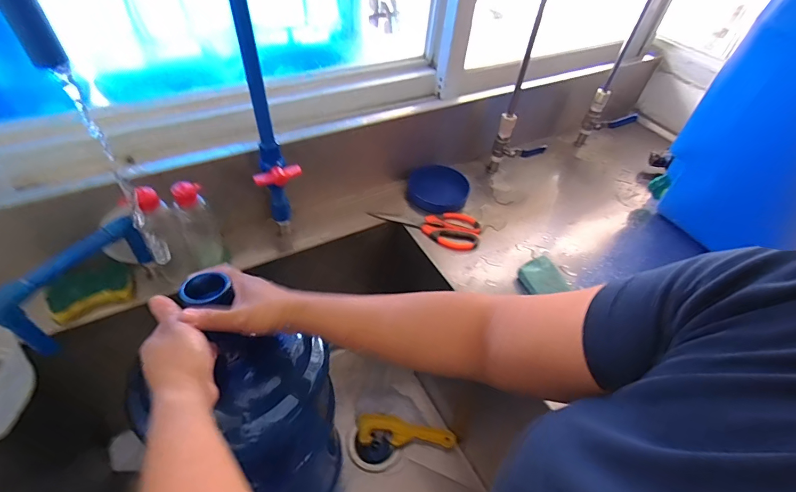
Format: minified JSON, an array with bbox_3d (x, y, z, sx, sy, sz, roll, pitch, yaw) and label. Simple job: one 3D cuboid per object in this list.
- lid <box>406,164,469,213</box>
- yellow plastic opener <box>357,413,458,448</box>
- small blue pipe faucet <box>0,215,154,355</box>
[{"bbox_3d":[0.079,-0.115,0.794,0.117,0.032,0.120,17,48,10],"label":"lid"},{"bbox_3d":[0.018,0.385,0.845,0.202,0.027,0.053,4,47,-2],"label":"yellow plastic opener"},{"bbox_3d":[-0.399,0.041,0.509,0.023,0.100,0.179,30,64,21],"label":"small blue pipe faucet"}]

